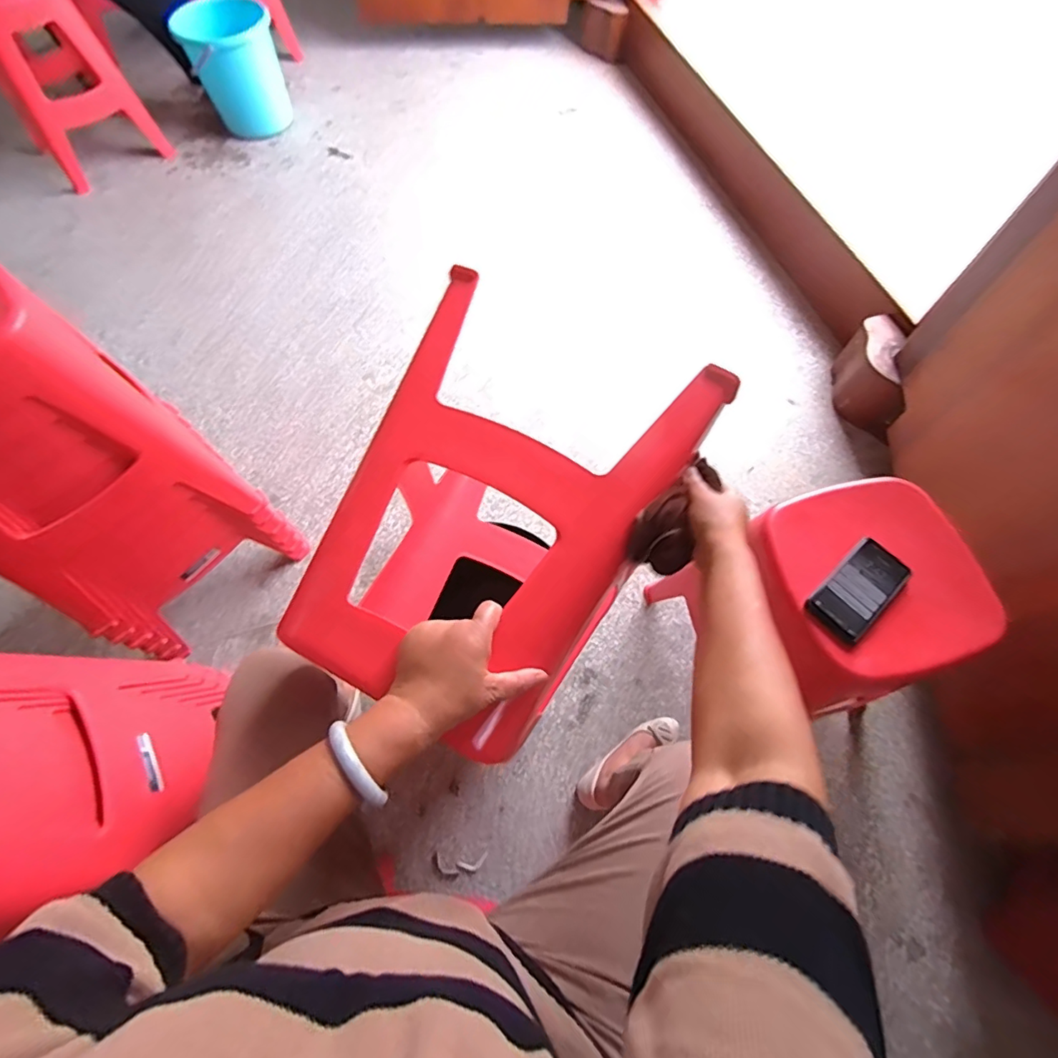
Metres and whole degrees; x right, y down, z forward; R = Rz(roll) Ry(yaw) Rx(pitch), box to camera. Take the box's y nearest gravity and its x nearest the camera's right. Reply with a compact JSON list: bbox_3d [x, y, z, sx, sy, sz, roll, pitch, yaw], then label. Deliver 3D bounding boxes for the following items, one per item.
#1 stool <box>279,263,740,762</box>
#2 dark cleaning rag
[{"bbox_3d":[-0.057,0.010,0.677,0.363,0.358,0.440,28,67,12],"label":"stool"},{"bbox_3d":[0.163,-0.016,0.554,0.057,0.054,0.149,39,69,16],"label":"dark cleaning rag"}]

